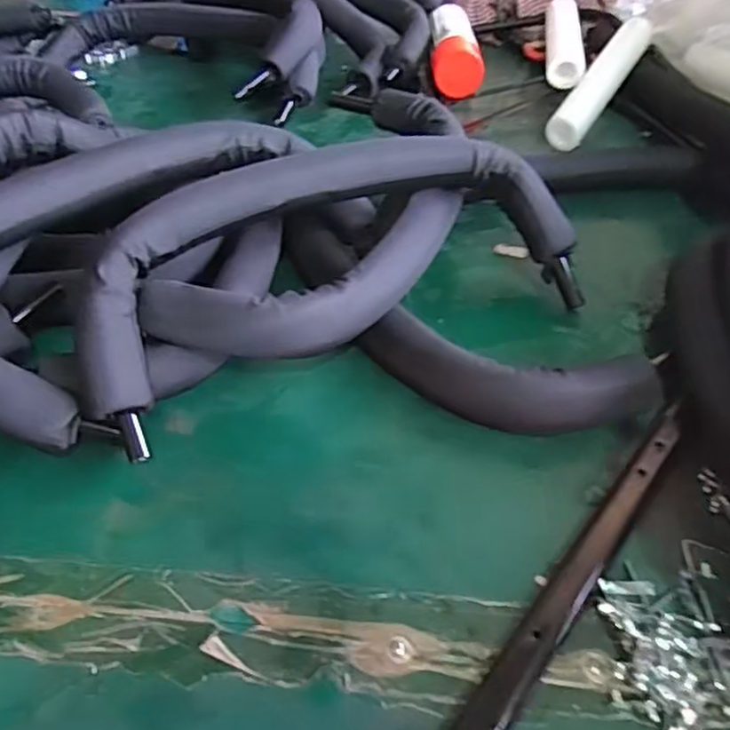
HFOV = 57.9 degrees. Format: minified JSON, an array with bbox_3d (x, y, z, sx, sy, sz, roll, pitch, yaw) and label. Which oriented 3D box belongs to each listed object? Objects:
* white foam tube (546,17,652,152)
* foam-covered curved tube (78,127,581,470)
[{"bbox_3d":[0.296,-0.355,0.822,0.039,0.030,0.243,25,64,25],"label":"white foam tube"},{"bbox_3d":[-0.025,-0.078,0.530,0.413,0.128,0.165,-22,49,-18],"label":"foam-covered curved tube"}]

